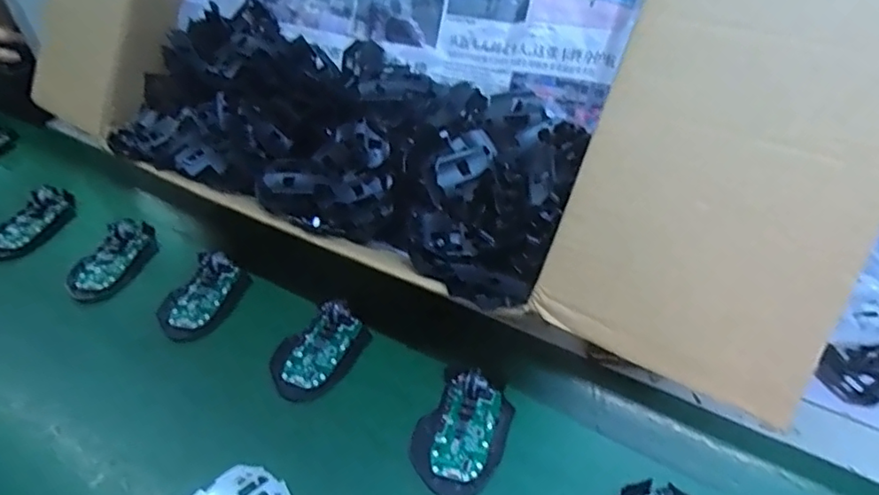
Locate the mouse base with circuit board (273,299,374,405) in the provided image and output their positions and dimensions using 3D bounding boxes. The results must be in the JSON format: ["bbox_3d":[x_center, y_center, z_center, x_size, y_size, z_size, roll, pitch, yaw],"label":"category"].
[{"bbox_3d":[-0.115,0.098,0.553,0.068,0.019,0.101,29,53,29],"label":"mouse base with circuit board"}]

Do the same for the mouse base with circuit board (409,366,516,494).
[{"bbox_3d":[0.019,0.155,0.491,0.075,0.023,0.102,24,51,26],"label":"mouse base with circuit board"}]

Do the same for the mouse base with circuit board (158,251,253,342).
[{"bbox_3d":[-0.250,0.050,0.608,0.069,0.024,0.099,22,50,24],"label":"mouse base with circuit board"}]

